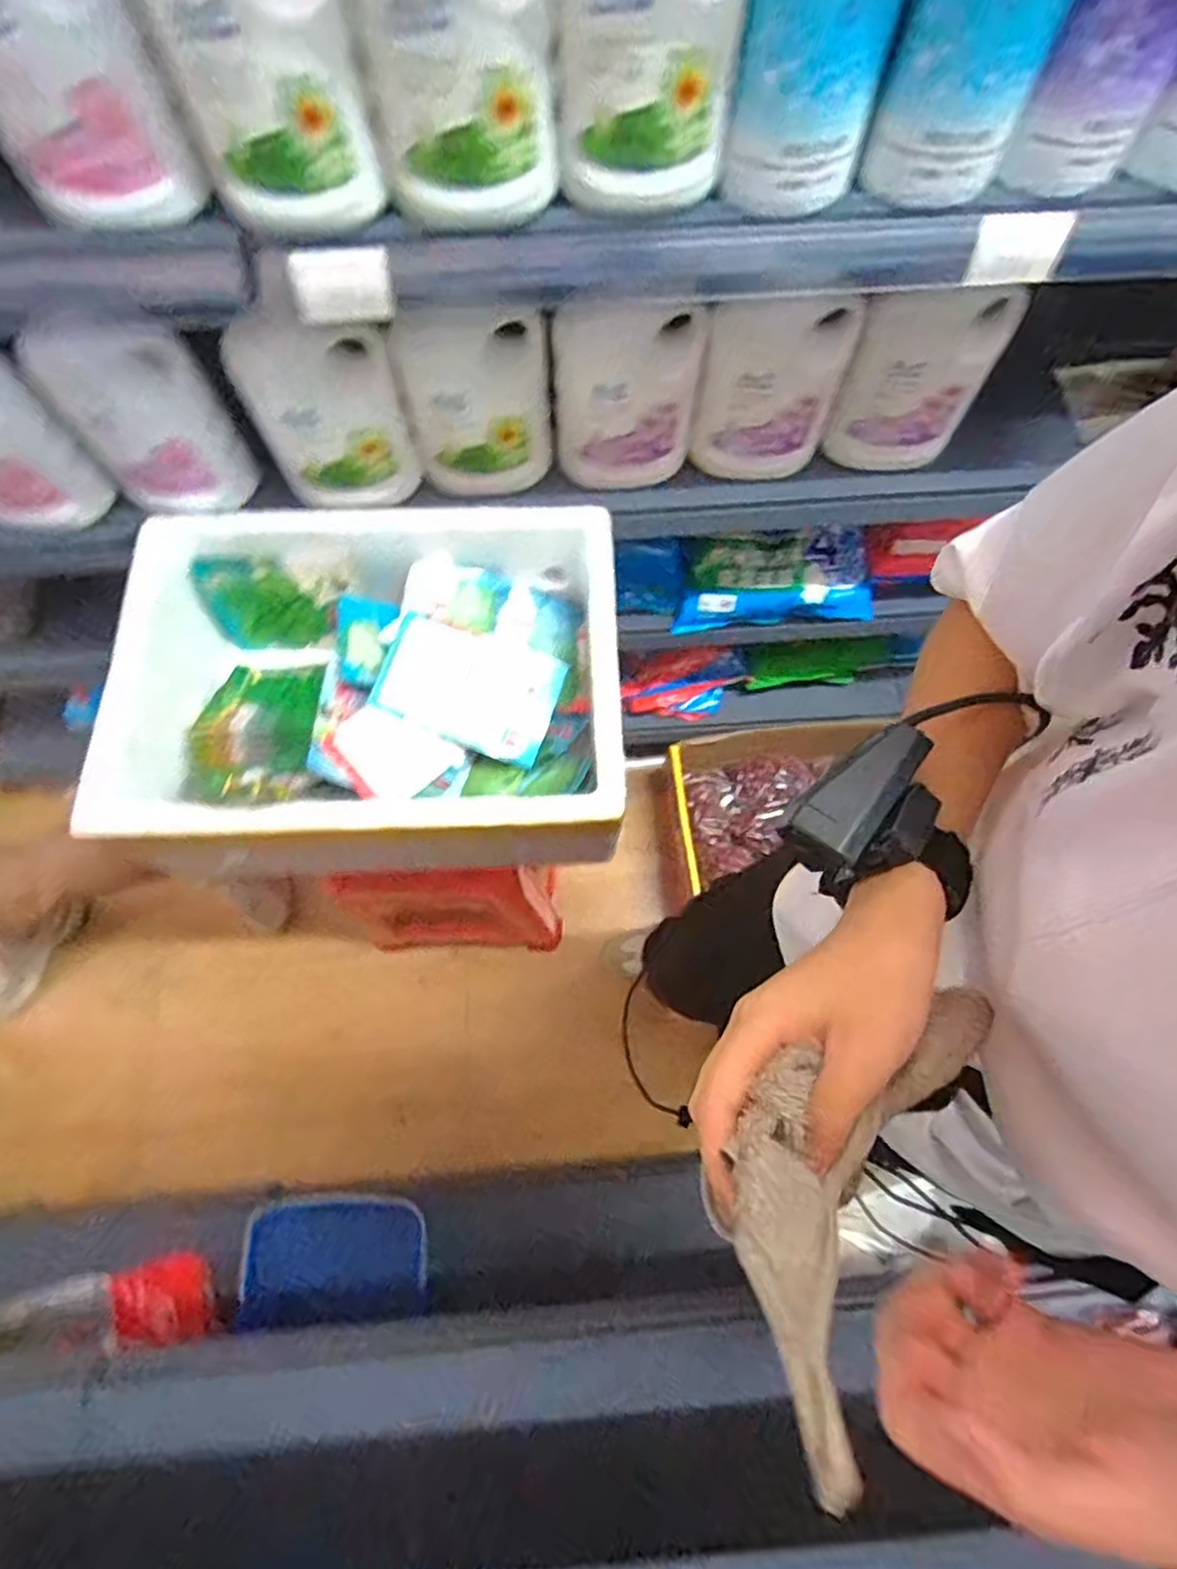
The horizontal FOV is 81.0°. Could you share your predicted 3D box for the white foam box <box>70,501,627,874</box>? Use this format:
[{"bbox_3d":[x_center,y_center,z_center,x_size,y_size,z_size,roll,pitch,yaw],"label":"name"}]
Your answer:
[{"bbox_3d":[-0.238,-0.107,0.775,0.526,0.172,0.369,-2,72,-1],"label":"white foam box"}]

